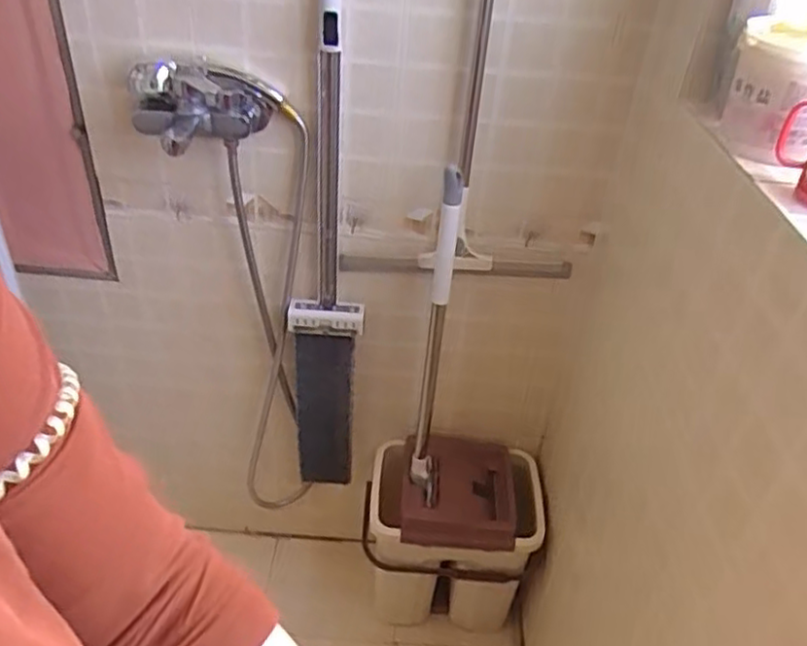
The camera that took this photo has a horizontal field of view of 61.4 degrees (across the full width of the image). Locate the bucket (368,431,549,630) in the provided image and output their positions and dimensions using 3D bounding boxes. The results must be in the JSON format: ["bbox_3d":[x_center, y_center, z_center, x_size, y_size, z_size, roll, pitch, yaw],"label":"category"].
[{"bbox_3d":[0.092,0.466,1.456,0.347,0.388,0.243,2,37,-4],"label":"bucket"}]

